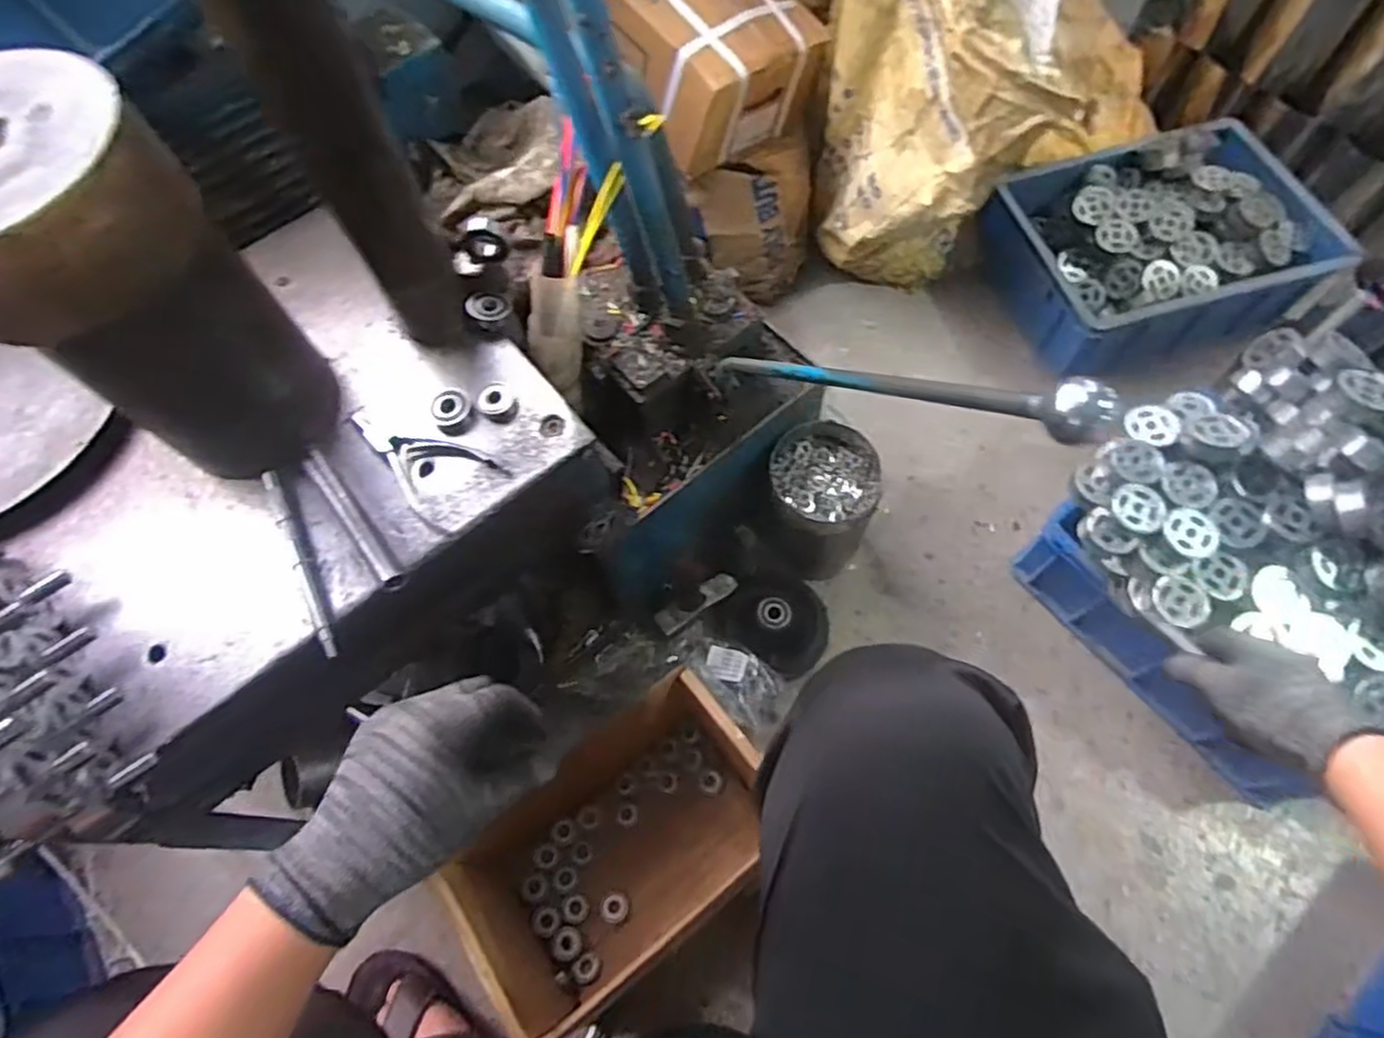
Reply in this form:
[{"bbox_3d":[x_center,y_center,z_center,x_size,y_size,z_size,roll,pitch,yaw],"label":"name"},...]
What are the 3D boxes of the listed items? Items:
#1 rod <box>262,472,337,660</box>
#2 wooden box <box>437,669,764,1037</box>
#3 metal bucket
[{"bbox_3d":[-0.284,0.030,0.529,0.009,0.011,0.157,-27,67,-9],"label":"rod"},{"bbox_3d":[-0.073,0.341,0.749,0.288,0.180,0.201,-32,68,-11],"label":"wooden box"},{"bbox_3d":[0.154,-0.017,0.889,0.122,0.165,0.132,-1,65,3],"label":"metal bucket"}]

